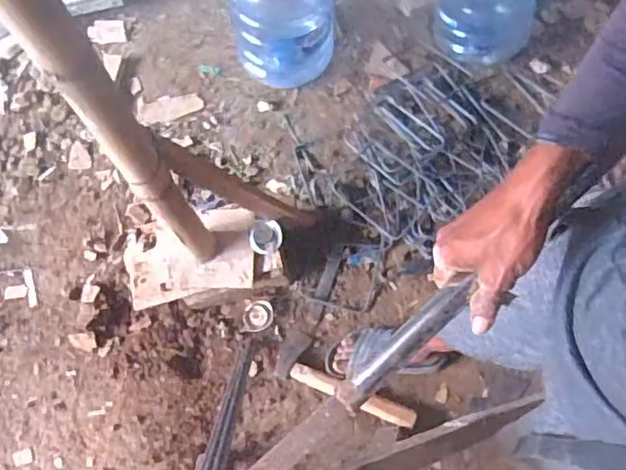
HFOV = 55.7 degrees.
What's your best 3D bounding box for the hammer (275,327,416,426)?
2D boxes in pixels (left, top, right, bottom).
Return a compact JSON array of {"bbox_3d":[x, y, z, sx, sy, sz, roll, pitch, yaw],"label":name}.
[{"bbox_3d":[0.082,0.325,1.369,0.343,0.037,0.123,18,70,11],"label":"hammer"}]

